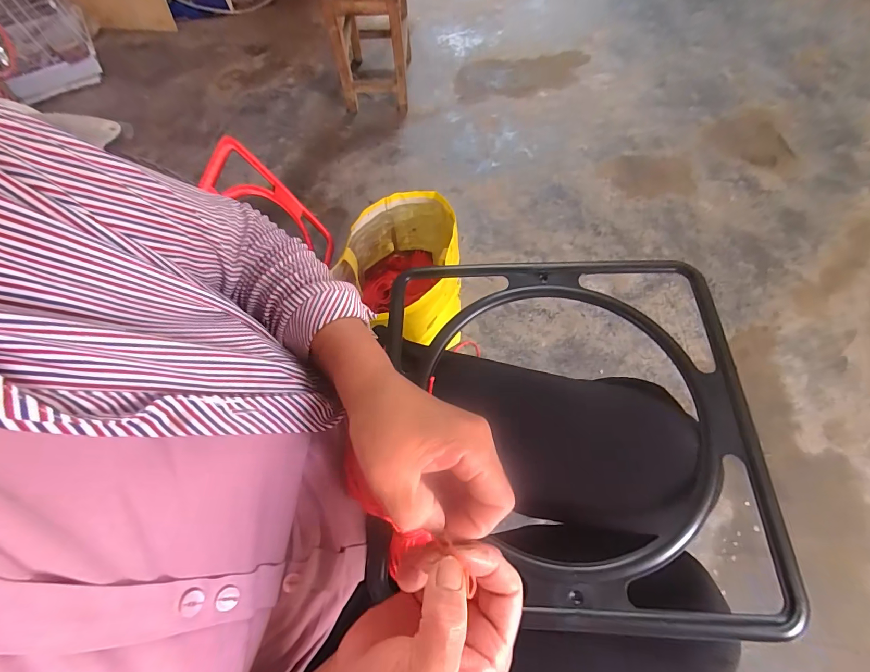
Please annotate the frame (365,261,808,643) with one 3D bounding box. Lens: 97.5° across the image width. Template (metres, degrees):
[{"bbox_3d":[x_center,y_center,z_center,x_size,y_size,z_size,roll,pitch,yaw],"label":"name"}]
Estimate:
[{"bbox_3d":[0.114,0.071,0.349,0.332,0.028,0.321,2,67,3],"label":"frame"}]

